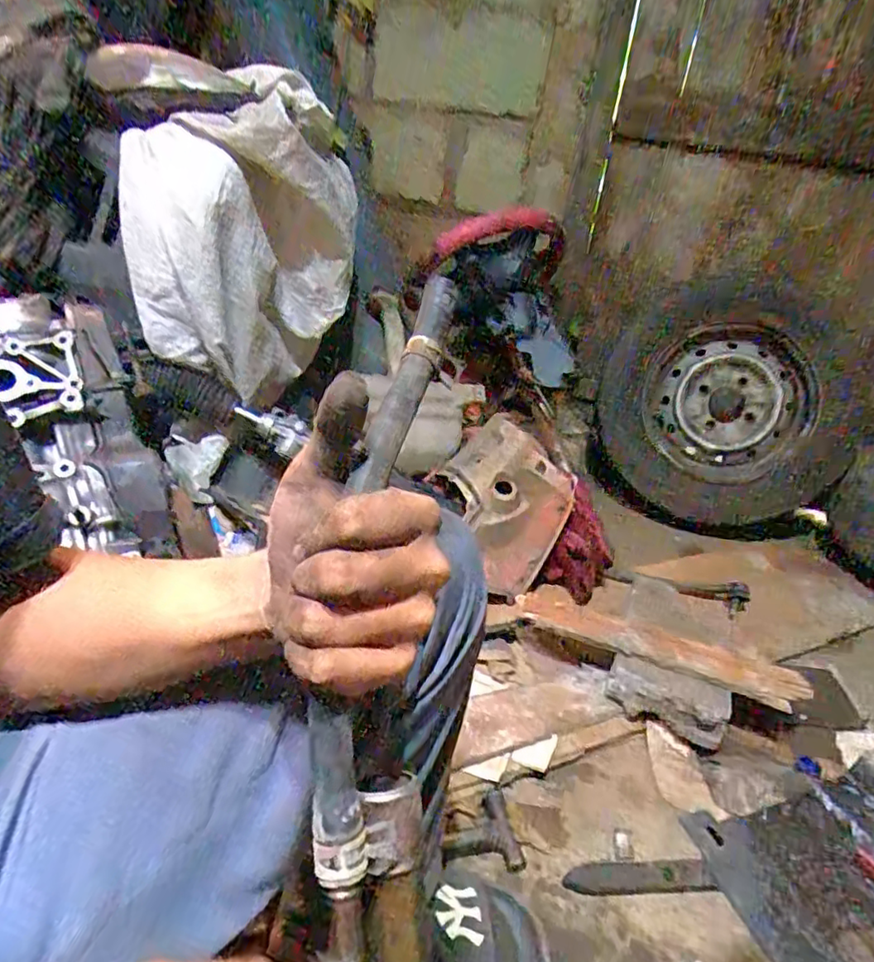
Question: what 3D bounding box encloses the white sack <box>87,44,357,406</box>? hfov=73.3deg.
[{"bbox_3d":[-0.321,-0.381,0.957,0.339,0.461,0.170,6,29,-1],"label":"white sack"}]

